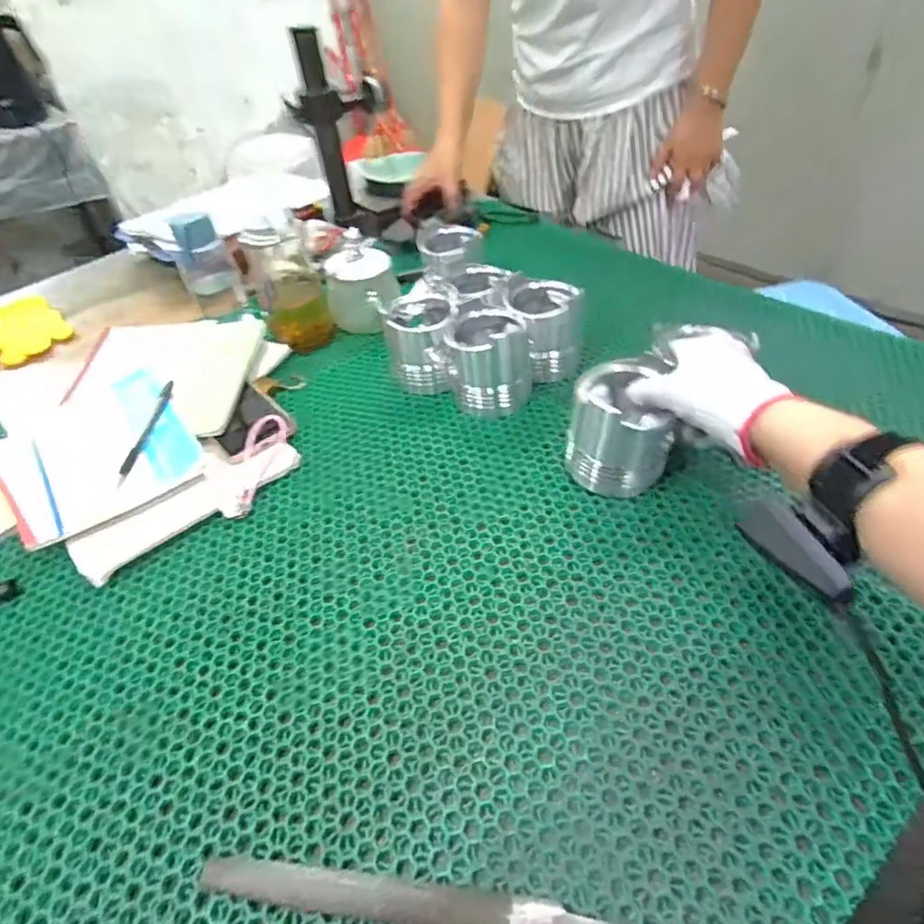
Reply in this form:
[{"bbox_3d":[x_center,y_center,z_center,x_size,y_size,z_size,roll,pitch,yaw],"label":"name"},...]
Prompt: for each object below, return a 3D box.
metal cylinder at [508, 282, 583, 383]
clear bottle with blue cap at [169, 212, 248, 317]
[{"bbox_3d":[0.095,-0.146,0.648,0.078,0.100,0.083,-4,43,4],"label":"metal cylinder"},{"bbox_3d":[-0.336,-0.262,0.753,0.067,0.121,0.068,-21,45,-14],"label":"clear bottle with blue cap"}]

